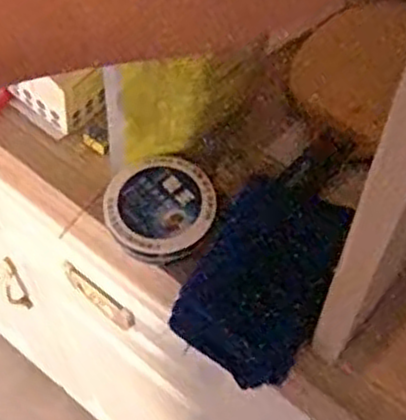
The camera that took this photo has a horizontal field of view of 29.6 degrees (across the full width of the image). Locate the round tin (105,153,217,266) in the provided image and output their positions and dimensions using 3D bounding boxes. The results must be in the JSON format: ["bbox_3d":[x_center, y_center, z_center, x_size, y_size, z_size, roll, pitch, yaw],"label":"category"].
[{"bbox_3d":[-0.028,-0.001,0.517,0.070,0.017,0.071,0,60,0],"label":"round tin"}]

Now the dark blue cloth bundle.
[{"bbox_3d":[0.041,0.047,0.504,0.082,0.030,0.123,30,90,5],"label":"dark blue cloth bundle"}]

